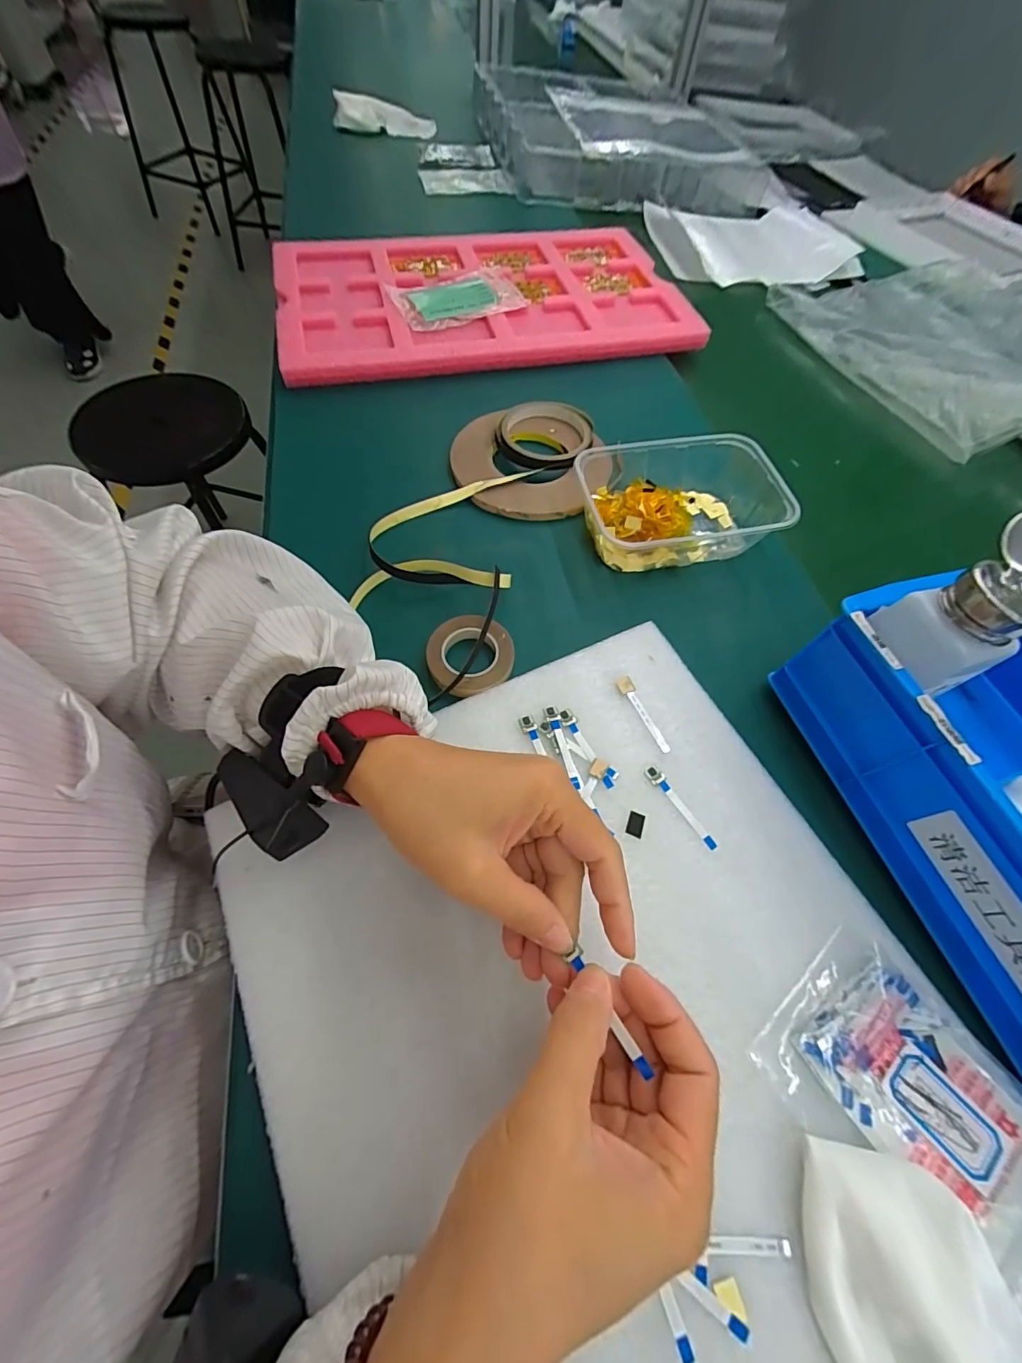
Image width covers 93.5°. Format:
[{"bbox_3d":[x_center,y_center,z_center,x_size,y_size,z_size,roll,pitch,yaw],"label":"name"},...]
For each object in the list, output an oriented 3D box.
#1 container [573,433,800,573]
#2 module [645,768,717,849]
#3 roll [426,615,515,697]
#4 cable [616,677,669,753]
[{"bbox_3d":[0.143,-0.158,0.419,0.168,0.053,0.132,-10,62,-10],"label":"container"},{"bbox_3d":[0.108,0.078,0.304,0.010,0.004,0.060,-31,67,-19],"label":"module"},{"bbox_3d":[-0.029,-0.021,0.349,0.062,0.008,0.062,2,61,-3],"label":"roll"},{"bbox_3d":[0.092,0.022,0.332,0.011,0.004,0.059,-21,64,-15],"label":"cable"}]

